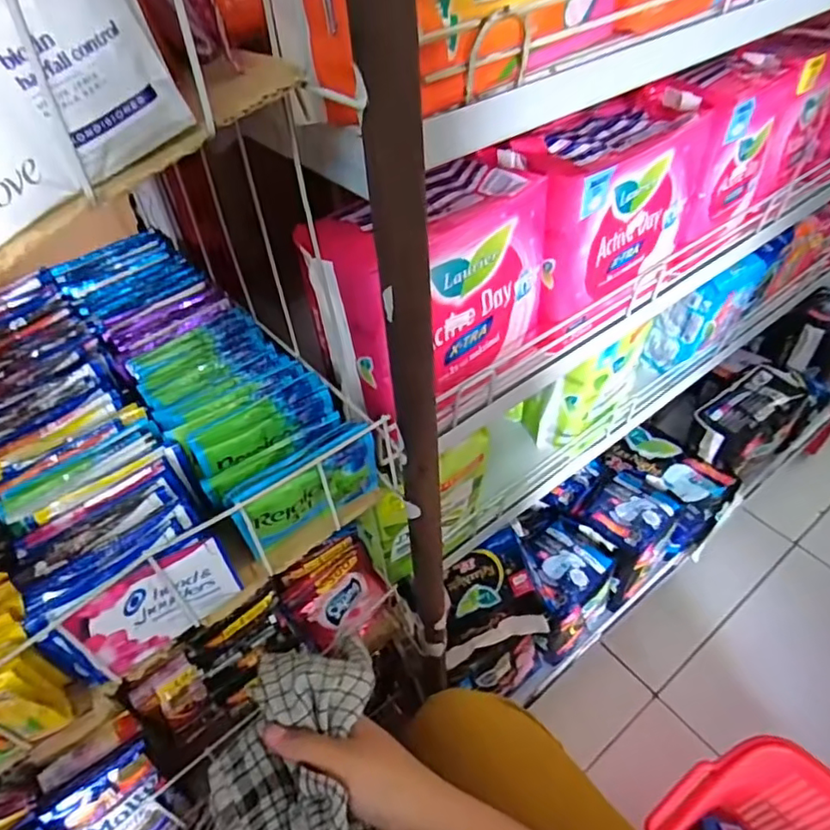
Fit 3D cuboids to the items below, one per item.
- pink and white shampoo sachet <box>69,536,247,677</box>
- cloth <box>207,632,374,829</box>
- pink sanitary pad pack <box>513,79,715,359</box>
[{"bbox_3d":[-0.143,0.108,0.338,0.080,0.061,0.013,-31,52,-23],"label":"pink and white shampoo sachet"},{"bbox_3d":[-0.077,0.238,0.382,0.110,0.067,0.162,-8,47,-4],"label":"cloth"},{"bbox_3d":[0.170,-0.185,0.540,0.198,0.155,0.090,-32,53,-24],"label":"pink sanitary pad pack"}]

